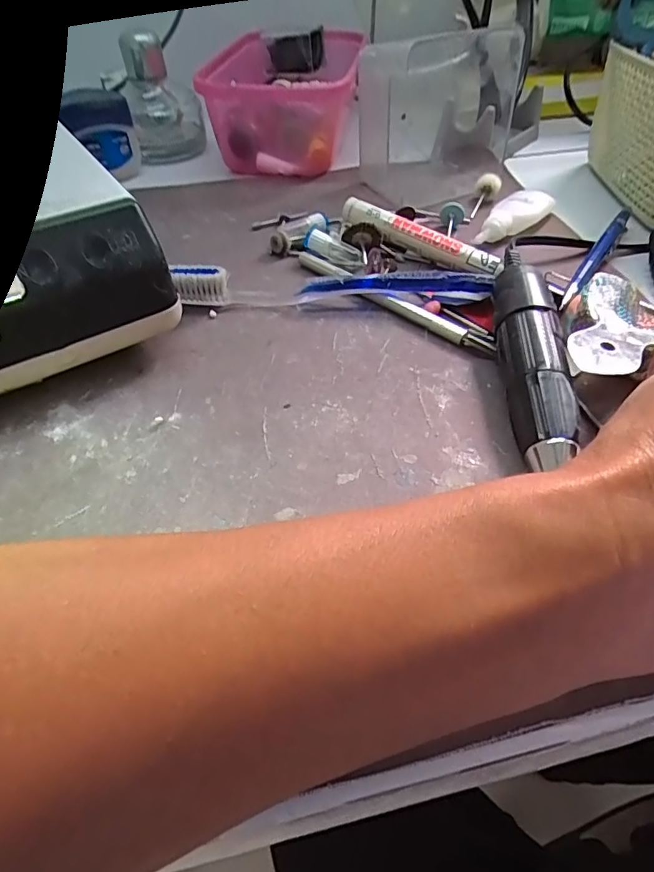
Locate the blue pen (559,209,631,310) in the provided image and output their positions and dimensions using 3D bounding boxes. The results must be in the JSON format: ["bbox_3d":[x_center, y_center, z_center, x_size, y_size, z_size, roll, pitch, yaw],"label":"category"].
[{"bbox_3d":[0.156,-0.104,0.286,0.009,0.009,0.118,27,55,22],"label":"blue pen"}]

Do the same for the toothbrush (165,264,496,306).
[{"bbox_3d":[0.003,-0.080,0.271,0.168,0.021,0.010,0,49,1],"label":"toothbrush"}]

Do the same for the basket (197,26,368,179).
[{"bbox_3d":[-0.032,-0.298,0.436,0.121,0.062,0.193,2,49,3],"label":"basket"}]

